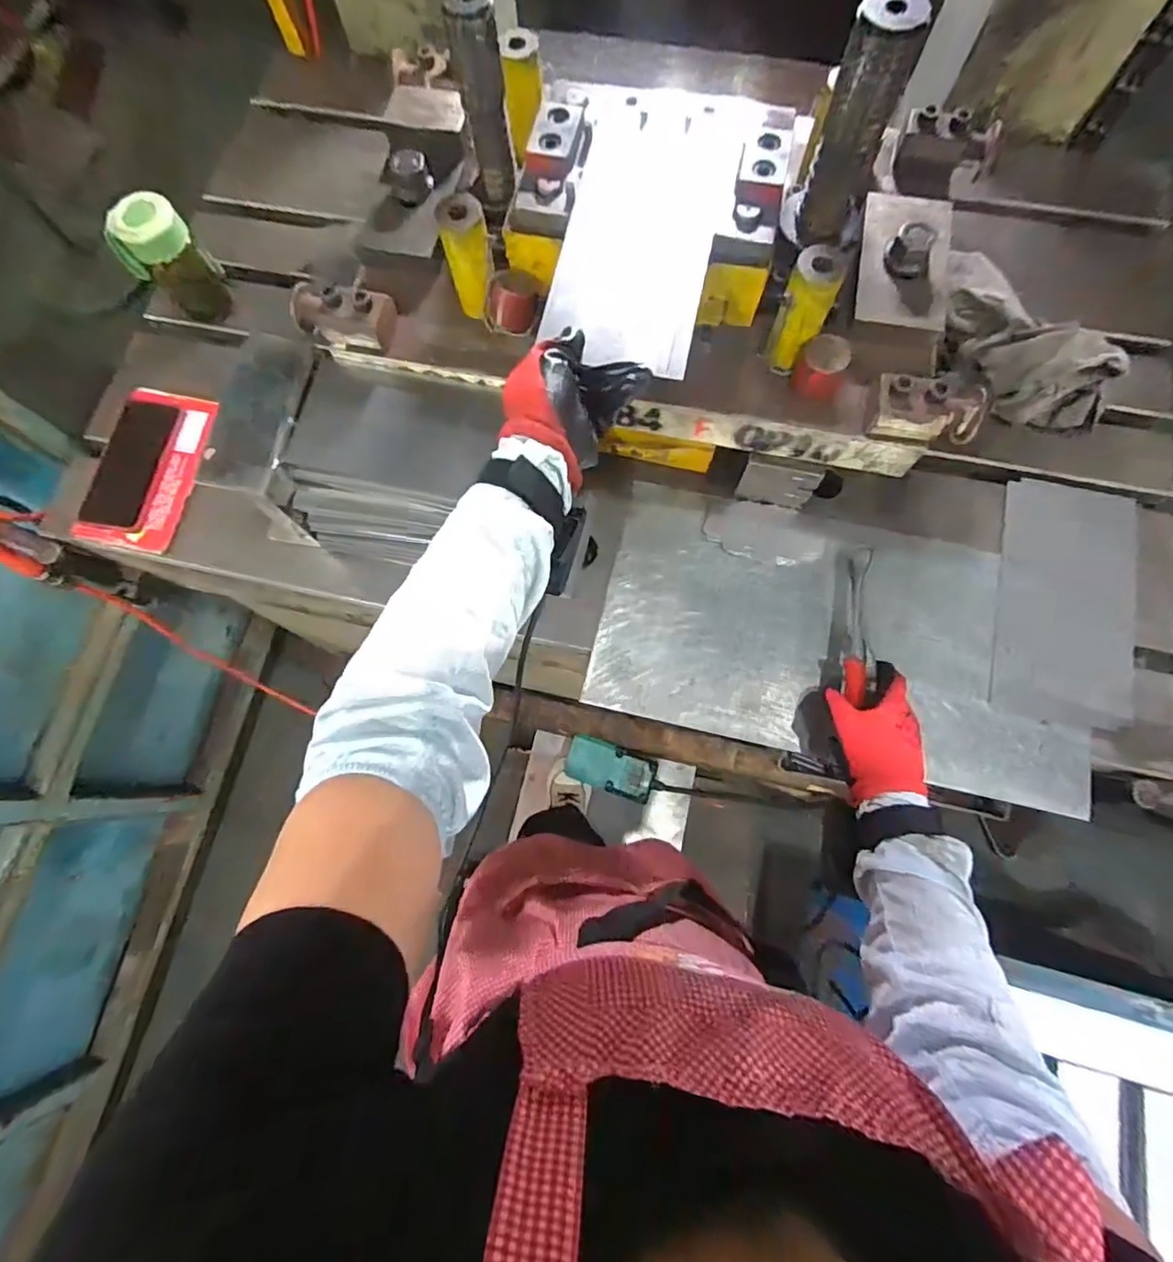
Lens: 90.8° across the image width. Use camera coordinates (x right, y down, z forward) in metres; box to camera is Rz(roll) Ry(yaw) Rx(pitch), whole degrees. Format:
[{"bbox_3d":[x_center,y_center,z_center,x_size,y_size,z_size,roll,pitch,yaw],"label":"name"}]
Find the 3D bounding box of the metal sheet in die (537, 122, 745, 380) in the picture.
[{"bbox_3d":[0.046,-0.326,0.482,0.127,0.007,0.241,13,77,6],"label":"metal sheet in die"}]

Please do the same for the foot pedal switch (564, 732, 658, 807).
[{"bbox_3d":[0.061,0.315,1.307,0.209,0.101,0.105,20,75,7],"label":"foot pedal switch"}]

